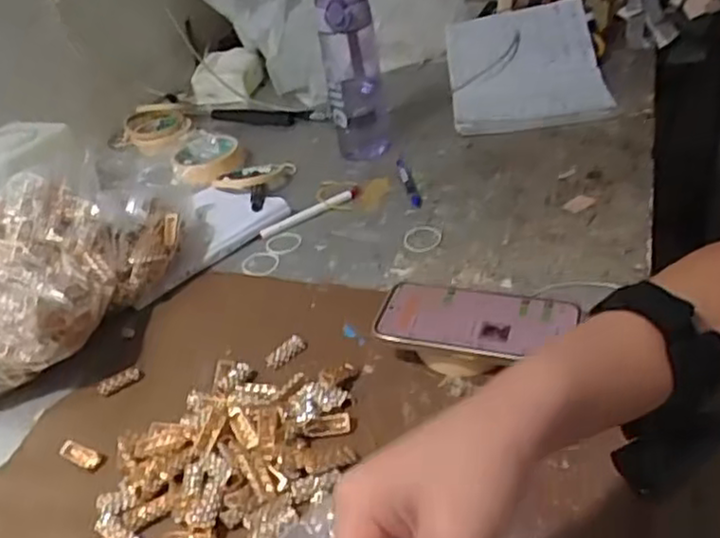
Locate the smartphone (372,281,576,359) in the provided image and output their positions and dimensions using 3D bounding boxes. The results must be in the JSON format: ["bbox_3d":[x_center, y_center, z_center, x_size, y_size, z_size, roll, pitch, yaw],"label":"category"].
[{"bbox_3d":[0.090,0.038,0.576,0.148,0.013,0.072,5,36,22],"label":"smartphone"}]

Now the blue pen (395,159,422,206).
[{"bbox_3d":[0.057,-0.105,0.858,0.012,0.014,0.101,-10,34,-5],"label":"blue pen"}]

